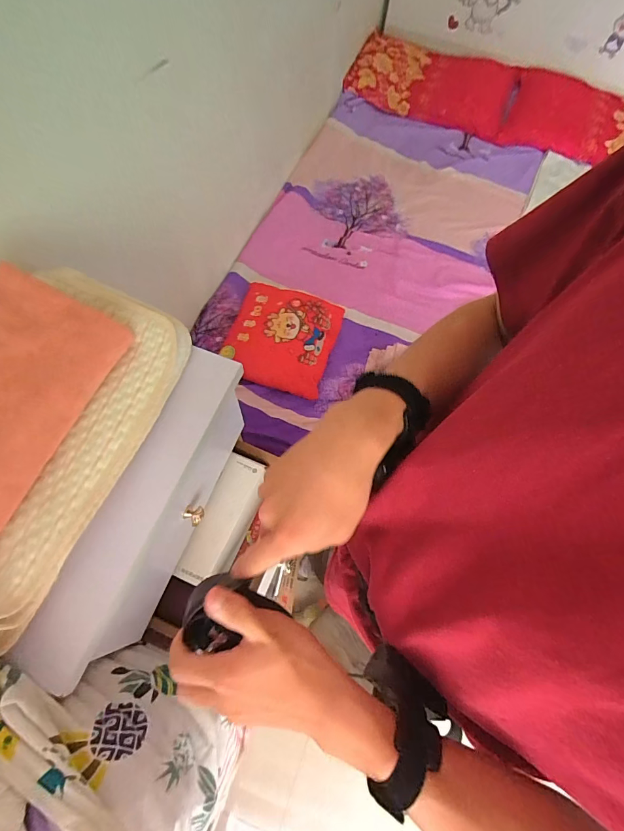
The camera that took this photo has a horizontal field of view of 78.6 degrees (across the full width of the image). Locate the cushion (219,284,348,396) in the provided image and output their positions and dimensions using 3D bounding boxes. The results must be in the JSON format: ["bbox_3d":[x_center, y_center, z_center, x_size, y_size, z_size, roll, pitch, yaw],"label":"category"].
[{"bbox_3d":[-0.083,-0.228,1.095,0.298,0.077,0.322,14,67,3],"label":"cushion"}]

